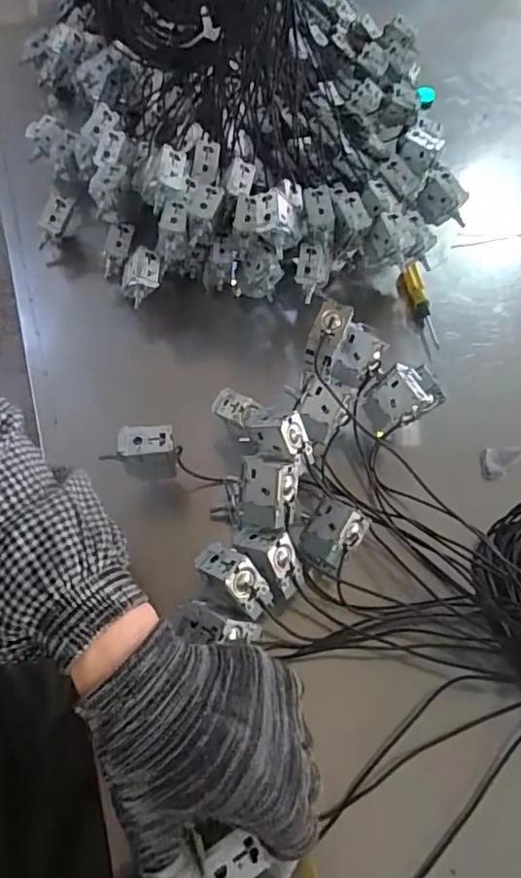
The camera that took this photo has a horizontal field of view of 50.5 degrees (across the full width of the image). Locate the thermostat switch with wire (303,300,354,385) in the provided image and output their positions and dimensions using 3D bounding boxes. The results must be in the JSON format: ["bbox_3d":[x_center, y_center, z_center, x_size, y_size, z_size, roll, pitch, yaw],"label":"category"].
[{"bbox_3d":[0.049,-0.075,0.418,0.026,0.017,0.065,17,83,7],"label":"thermostat switch with wire"}]

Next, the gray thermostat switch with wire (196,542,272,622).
[{"bbox_3d":[-0.018,0.095,0.373,0.027,0.034,0.046,-50,117,-22],"label":"gray thermostat switch with wire"}]

